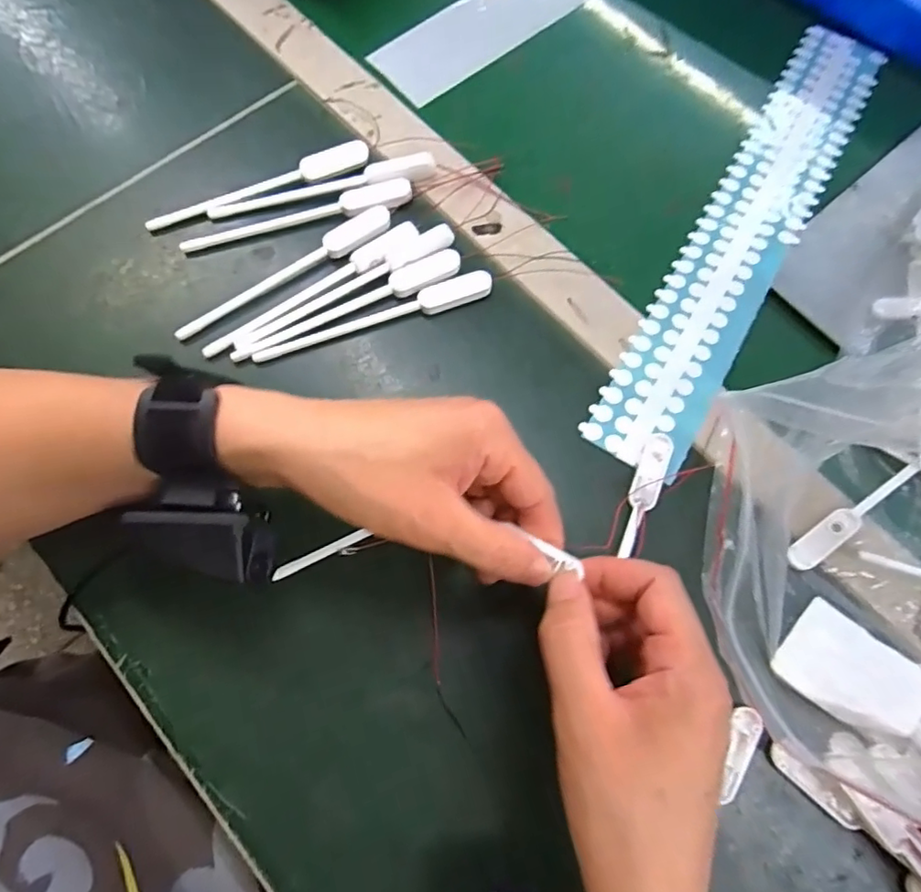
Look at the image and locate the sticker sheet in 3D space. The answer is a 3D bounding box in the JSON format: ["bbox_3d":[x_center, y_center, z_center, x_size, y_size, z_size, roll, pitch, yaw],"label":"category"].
[{"bbox_3d":[0.190,-0.146,0.376,0.059,0.007,0.378,30,74,8],"label":"sticker sheet"}]

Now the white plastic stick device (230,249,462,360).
[{"bbox_3d":[-0.066,-0.083,0.340,0.144,0.005,0.018,-25,74,-9],"label":"white plastic stick device"}]

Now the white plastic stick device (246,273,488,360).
[{"bbox_3d":[-0.051,-0.077,0.340,0.144,0.009,0.015,-17,73,-6],"label":"white plastic stick device"}]

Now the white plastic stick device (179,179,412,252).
[{"bbox_3d":[-0.102,-0.145,0.362,0.145,0.011,0.019,-12,72,-5],"label":"white plastic stick device"}]

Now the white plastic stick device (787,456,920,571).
[{"bbox_3d":[0.215,0.034,0.307,0.097,0.006,0.015,-34,76,-11],"label":"white plastic stick device"}]

